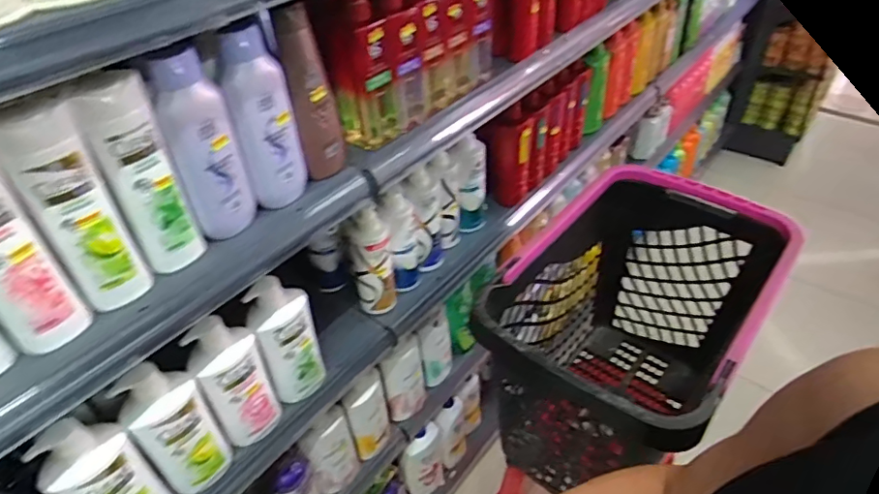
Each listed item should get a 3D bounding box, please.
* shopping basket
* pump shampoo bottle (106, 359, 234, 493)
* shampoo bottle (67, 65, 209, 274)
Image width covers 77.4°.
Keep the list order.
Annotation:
[{"bbox_3d":[0.347,0.200,1.084,0.404,0.488,0.574,26,47,30],"label":"shopping basket"},{"bbox_3d":[-0.339,0.236,0.715,0.089,0.232,0.047,-30,46,-29],"label":"pump shampoo bottle"},{"bbox_3d":[-0.303,-0.069,0.567,0.066,0.211,0.042,-26,44,-26],"label":"shampoo bottle"}]

